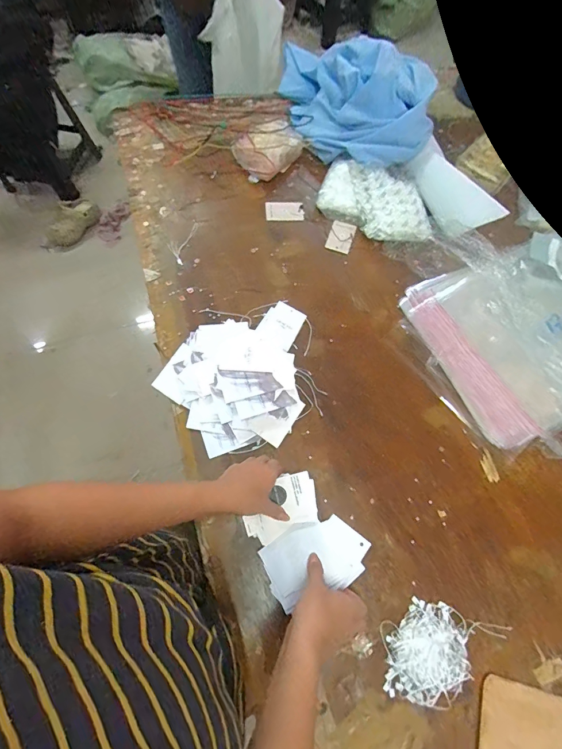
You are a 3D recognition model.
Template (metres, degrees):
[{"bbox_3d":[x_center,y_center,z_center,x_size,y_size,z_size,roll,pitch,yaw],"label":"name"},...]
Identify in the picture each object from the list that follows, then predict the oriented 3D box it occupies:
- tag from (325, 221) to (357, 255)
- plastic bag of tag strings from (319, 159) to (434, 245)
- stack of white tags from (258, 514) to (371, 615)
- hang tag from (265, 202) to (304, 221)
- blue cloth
[{"bbox_3d":[0.127,-0.291,0.780,0.050,0.004,0.075,19,73,5],"label":"tag"},{"bbox_3d":[0.202,-0.364,0.788,0.262,0.050,0.147,36,72,12],"label":"plastic bag of tag strings"},{"bbox_3d":[0.052,0.268,0.542,0.150,0.016,0.095,-17,70,-8],"label":"stack of white tags"},{"bbox_3d":[0.008,-0.354,0.799,0.081,0.004,0.049,-4,73,-6],"label":"hang tag"},{"bbox_3d":[0.161,-0.620,0.812,0.322,0.148,0.311,5,68,0],"label":"blue cloth"}]

